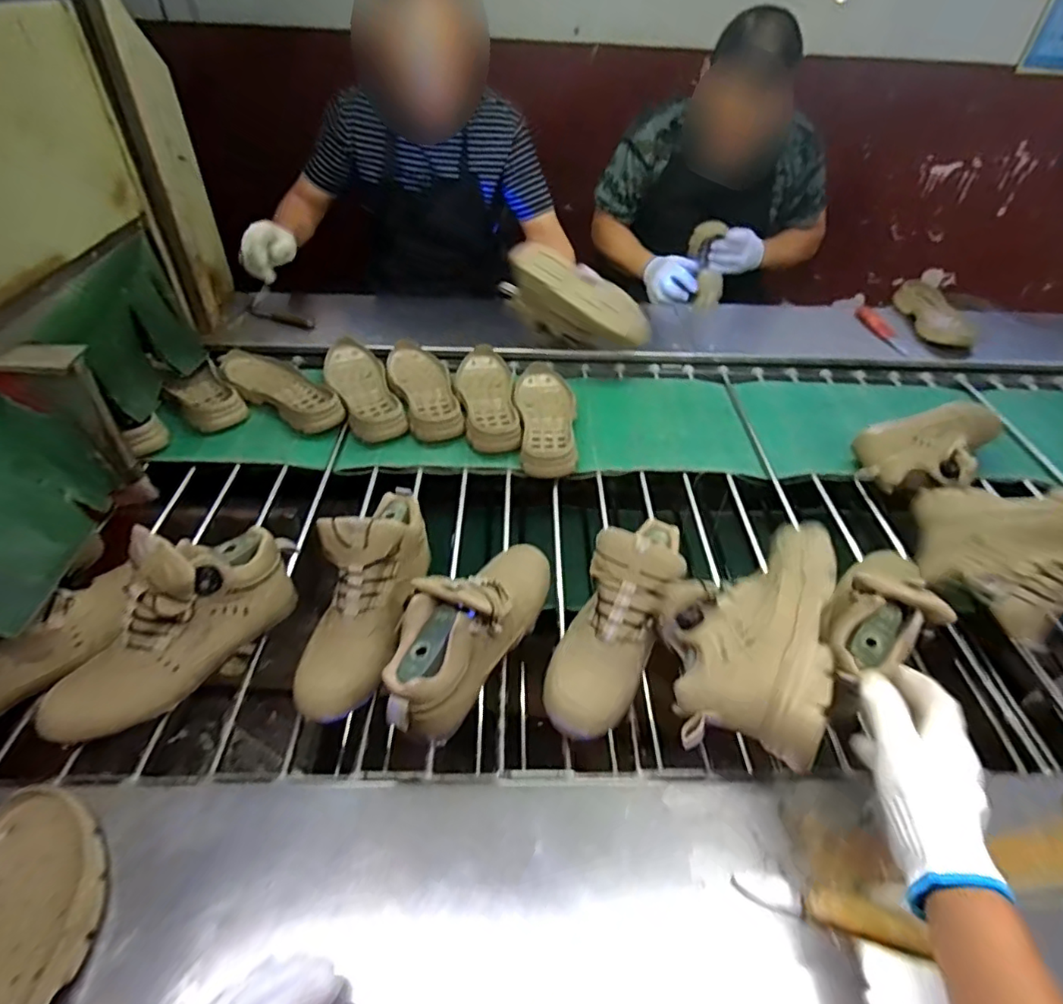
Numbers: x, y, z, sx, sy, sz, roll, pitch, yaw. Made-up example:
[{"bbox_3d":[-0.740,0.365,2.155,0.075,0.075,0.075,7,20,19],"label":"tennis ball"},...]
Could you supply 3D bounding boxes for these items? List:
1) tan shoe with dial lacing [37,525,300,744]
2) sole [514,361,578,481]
[{"bbox_3d":[-0.370,0.117,0.600,0.086,0.135,0.263,25,48,23],"label":"tan shoe with dial lacing"},{"bbox_3d":[0.024,-0.153,1.010,0.103,0.034,0.298,2,44,-2],"label":"sole"}]

